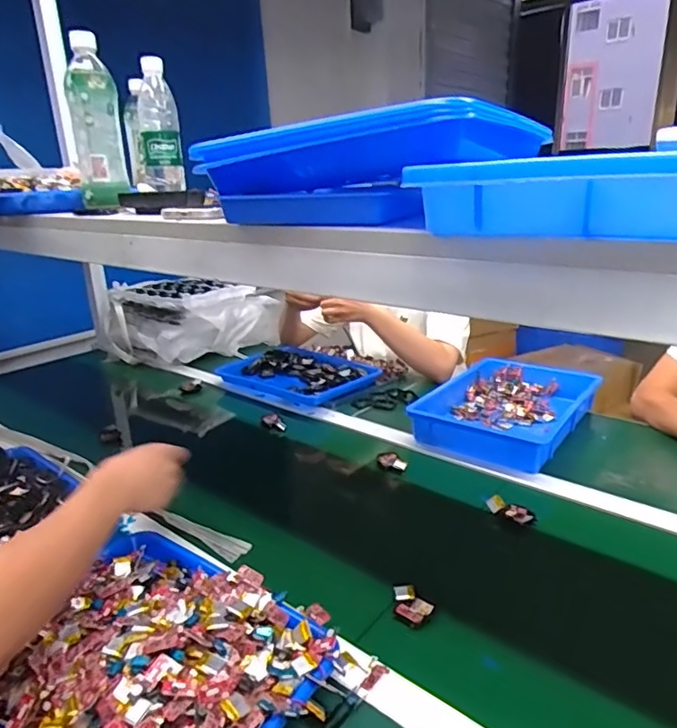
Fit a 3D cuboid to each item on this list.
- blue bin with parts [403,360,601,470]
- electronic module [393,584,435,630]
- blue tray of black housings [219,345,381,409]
[{"bbox_3d":[0.309,0.078,1.010,0.241,0.056,0.354,12,24,37],"label":"blue bin with parts"},{"bbox_3d":[0.080,0.266,0.612,0.038,0.016,0.047,-20,25,-40],"label":"electronic module"},{"bbox_3d":[-0.092,0.023,1.294,0.326,0.046,0.237,14,25,40],"label":"blue tray of black housings"}]

